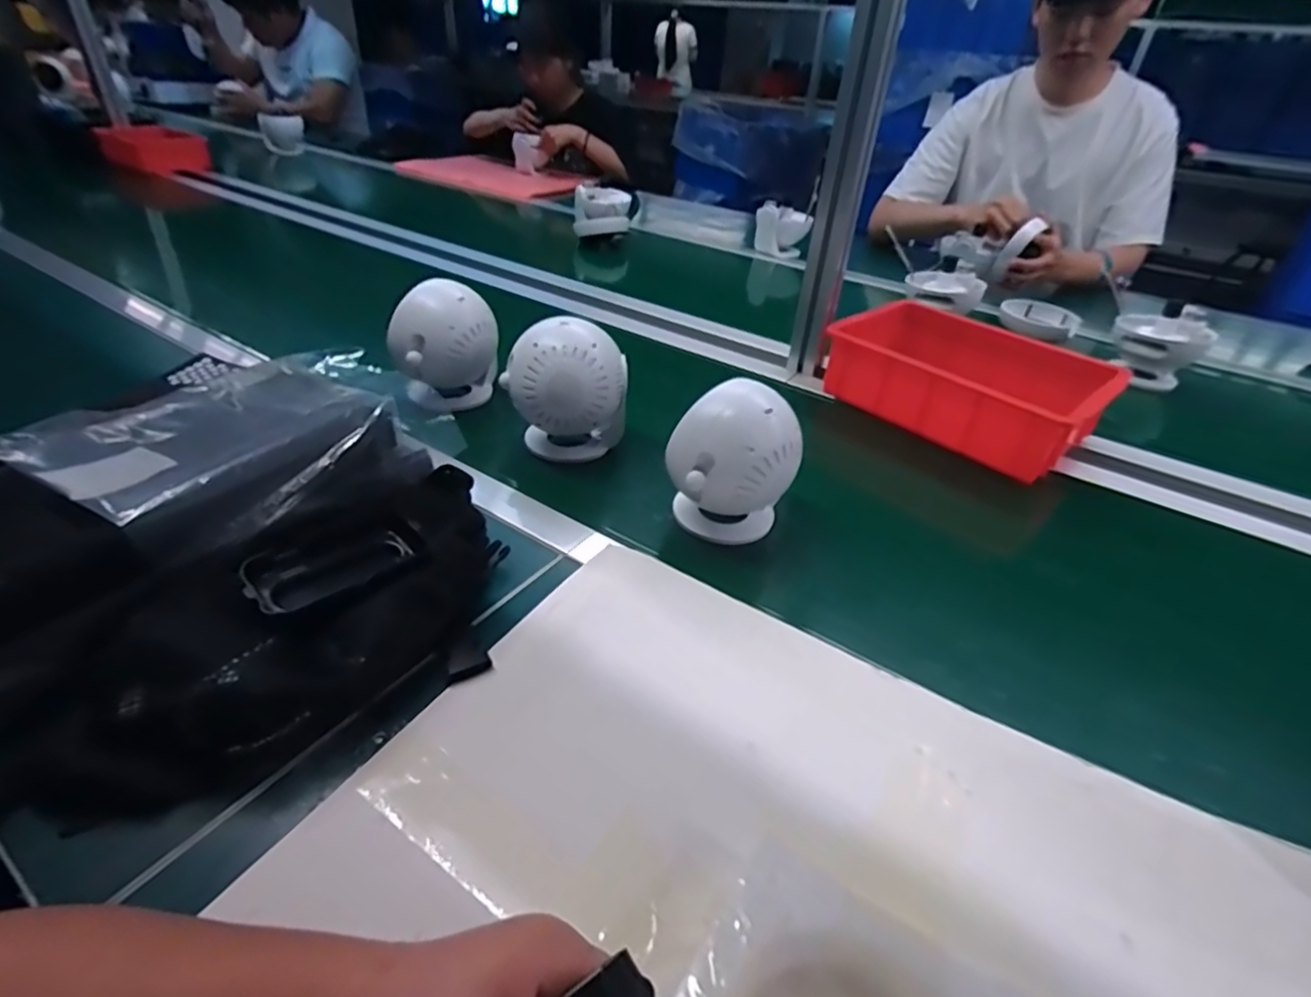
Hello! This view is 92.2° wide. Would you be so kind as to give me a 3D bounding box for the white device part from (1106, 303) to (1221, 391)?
[{"bbox_3d":[0.716,-0.215,0.903,0.110,0.109,0.105,31,43,33],"label":"white device part"}]

